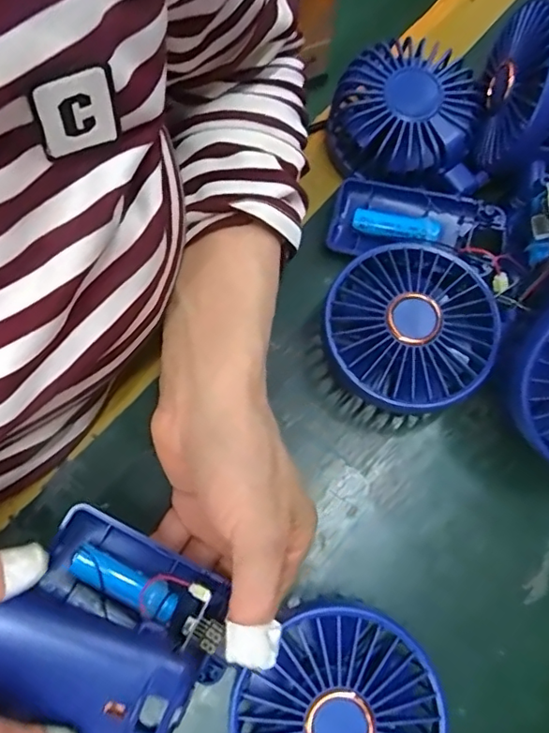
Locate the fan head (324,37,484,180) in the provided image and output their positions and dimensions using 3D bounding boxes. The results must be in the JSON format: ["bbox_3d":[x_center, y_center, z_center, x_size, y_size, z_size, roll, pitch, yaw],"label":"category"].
[{"bbox_3d":[0.075,-0.146,0.314,0.084,0.035,0.075,-4,74,-1],"label":"fan head"}]

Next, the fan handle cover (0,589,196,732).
[{"bbox_3d":[-0.074,0.111,0.195,0.089,0.011,0.041,23,72,-12],"label":"fan handle cover"}]

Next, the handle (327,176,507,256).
[{"bbox_3d":[0.079,-0.080,0.310,0.090,0.022,0.042,14,75,2],"label":"handle"}]

